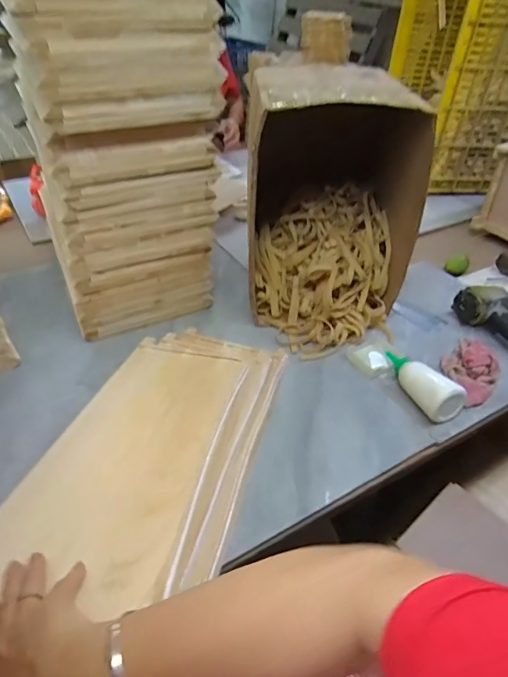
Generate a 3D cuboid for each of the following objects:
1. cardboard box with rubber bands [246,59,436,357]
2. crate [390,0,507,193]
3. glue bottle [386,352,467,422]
[{"bbox_3d":[0.117,-0.234,0.810,0.278,0.394,0.327,-9,41,-13],"label":"cardboard box with rubber bands"},{"bbox_3d":[0.623,-0.804,1.330,0.291,0.532,0.449,-5,41,-9],"label":"crate"},{"bbox_3d":[0.258,0.064,0.720,0.053,0.051,0.152,-21,46,-26],"label":"glue bottle"}]

